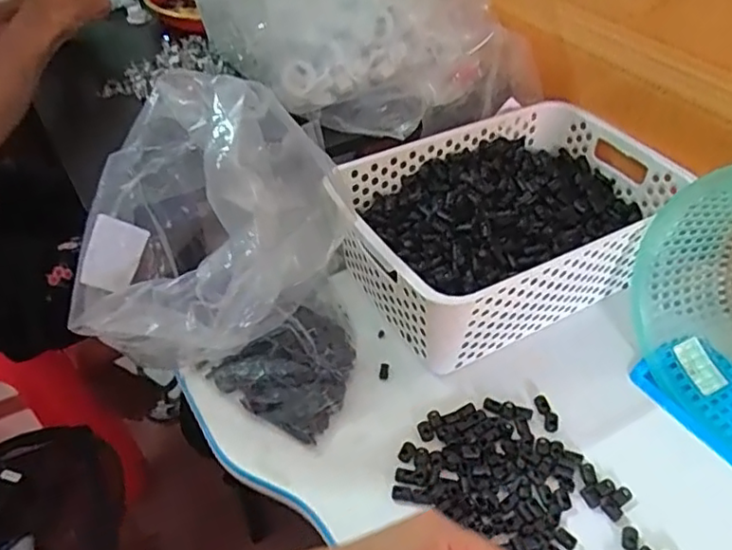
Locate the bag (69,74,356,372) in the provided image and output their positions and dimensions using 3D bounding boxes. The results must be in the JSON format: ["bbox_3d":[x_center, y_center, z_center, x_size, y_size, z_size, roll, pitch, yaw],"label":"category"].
[{"bbox_3d":[-0.128,-0.043,0.481,0.201,0.157,0.178,11,45,10],"label":"bag"}]

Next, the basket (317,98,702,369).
[{"bbox_3d":[0.131,-0.051,0.600,0.336,0.098,0.205,-24,49,-23],"label":"basket"}]

